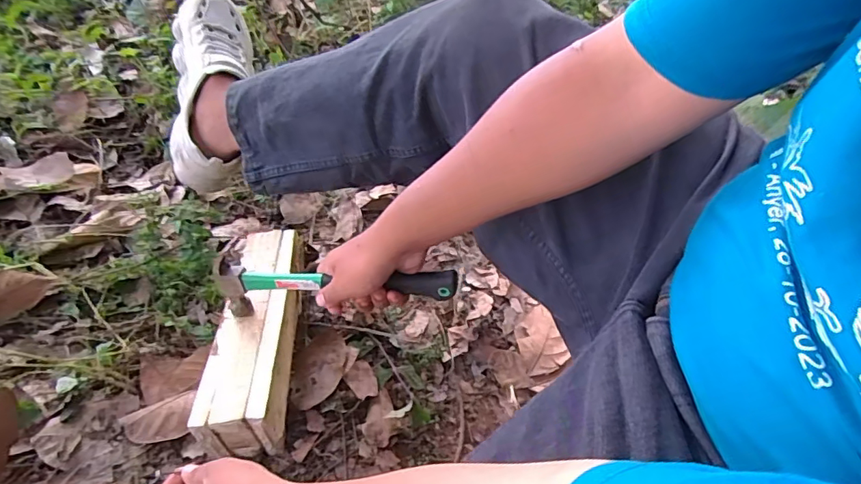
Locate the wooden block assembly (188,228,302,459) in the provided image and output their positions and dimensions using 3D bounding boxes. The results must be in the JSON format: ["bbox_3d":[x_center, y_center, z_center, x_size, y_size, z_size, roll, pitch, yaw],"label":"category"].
[{"bbox_3d":[-0.198,0.107,0.612,0.084,0.088,0.267,1,43,-3],"label":"wooden block assembly"}]

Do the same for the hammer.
[{"bbox_3d":[-0.104,0.040,0.527,0.264,0.089,0.022,-2,41,15],"label":"hammer"}]

